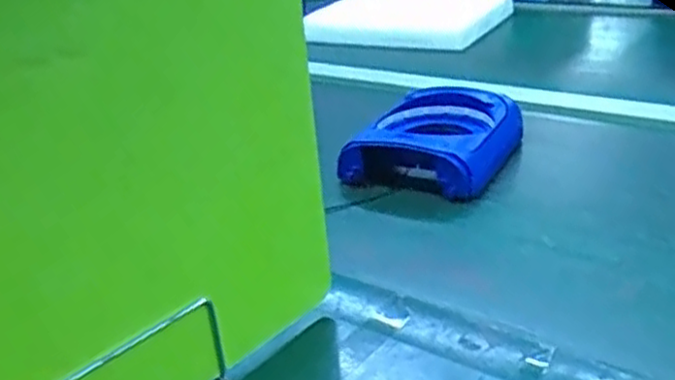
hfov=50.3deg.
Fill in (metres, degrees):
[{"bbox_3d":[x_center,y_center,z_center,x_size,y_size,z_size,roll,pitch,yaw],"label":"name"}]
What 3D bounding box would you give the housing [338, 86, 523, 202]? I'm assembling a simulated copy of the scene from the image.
[{"bbox_3d":[0.122,-0.059,0.871,0.163,0.076,0.205,8,29,30],"label":"housing"}]

